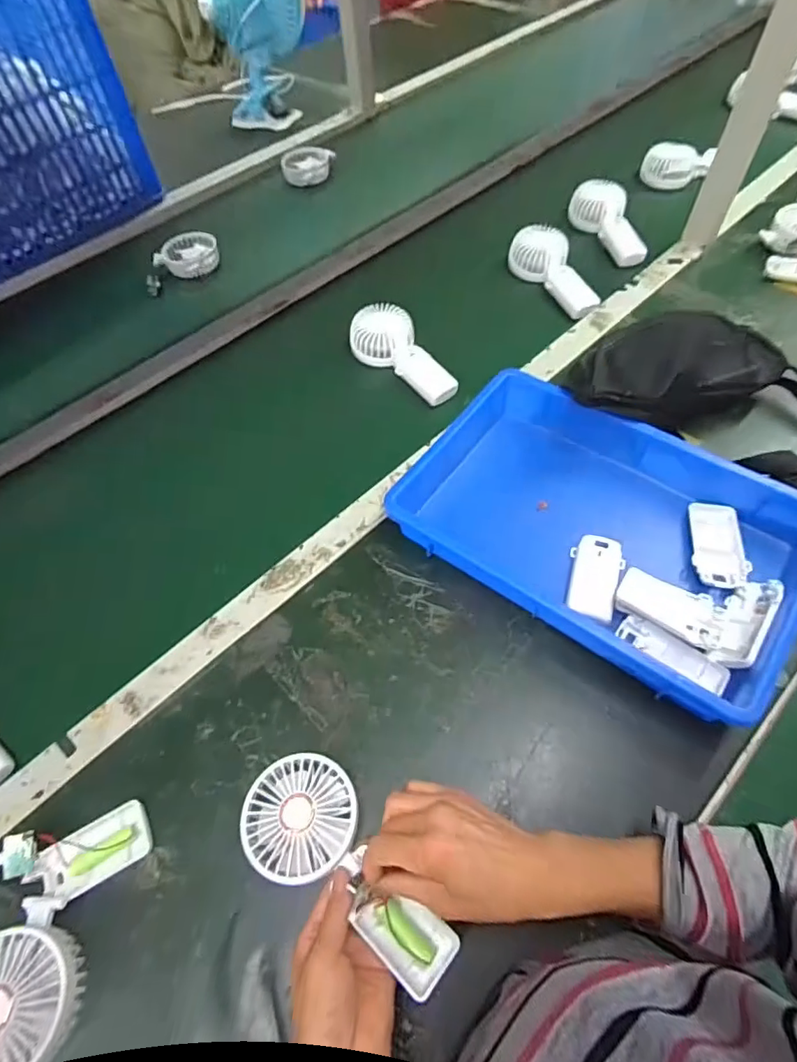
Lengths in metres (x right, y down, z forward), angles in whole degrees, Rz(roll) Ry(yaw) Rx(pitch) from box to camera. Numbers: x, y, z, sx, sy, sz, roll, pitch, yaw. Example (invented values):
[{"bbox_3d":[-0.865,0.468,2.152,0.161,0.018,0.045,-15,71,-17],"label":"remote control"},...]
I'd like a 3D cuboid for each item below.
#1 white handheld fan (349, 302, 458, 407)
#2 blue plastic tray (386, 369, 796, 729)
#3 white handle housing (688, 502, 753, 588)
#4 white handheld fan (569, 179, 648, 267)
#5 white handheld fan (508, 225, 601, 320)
[{"bbox_3d":[0.002,-0.233,0.714,0.087,0.047,0.180,-28,61,-13],"label":"white handheld fan"},{"bbox_3d":[0.201,-0.010,0.540,0.362,0.064,0.249,33,66,20],"label":"blue plastic tray"},{"bbox_3d":[0.317,0.012,0.534,0.048,0.019,0.095,8,60,8],"label":"white handle housing"},{"bbox_3d":[0.341,-0.500,0.852,0.071,0.053,0.168,-9,59,-3],"label":"white handheld fan"},{"bbox_3d":[0.239,-0.390,0.800,0.081,0.045,0.186,-21,60,-10],"label":"white handheld fan"}]

